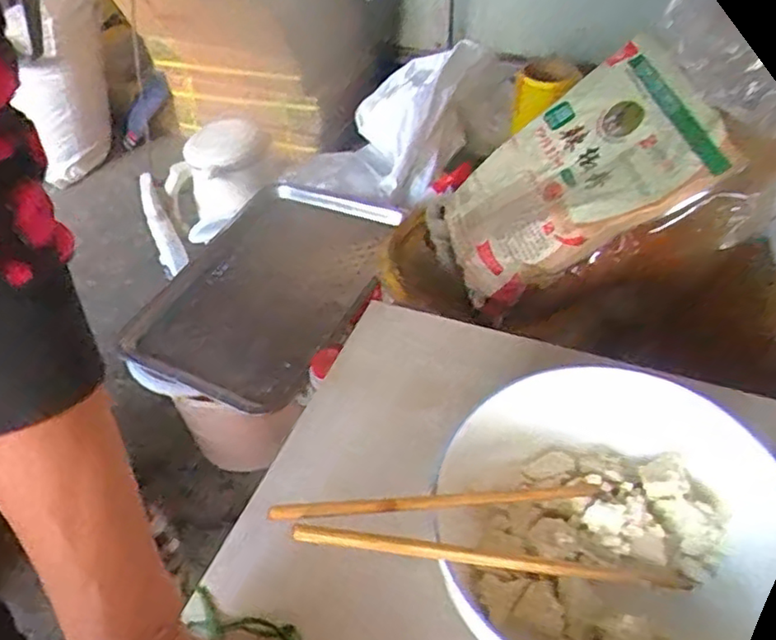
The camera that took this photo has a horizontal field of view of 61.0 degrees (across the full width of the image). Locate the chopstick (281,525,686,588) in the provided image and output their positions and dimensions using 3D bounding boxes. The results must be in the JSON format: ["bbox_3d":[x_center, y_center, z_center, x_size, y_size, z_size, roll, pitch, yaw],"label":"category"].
[{"bbox_3d":[0.058,0.123,0.336,0.214,0.010,0.009,13,43,-15],"label":"chopstick"}]

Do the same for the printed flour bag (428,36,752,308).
[{"bbox_3d":[0.170,-0.149,0.694,0.309,0.072,0.206,-32,48,30],"label":"printed flour bag"}]

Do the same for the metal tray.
[{"bbox_3d":[-0.164,-0.046,0.889,0.290,0.041,0.345,21,64,27],"label":"metal tray"}]

